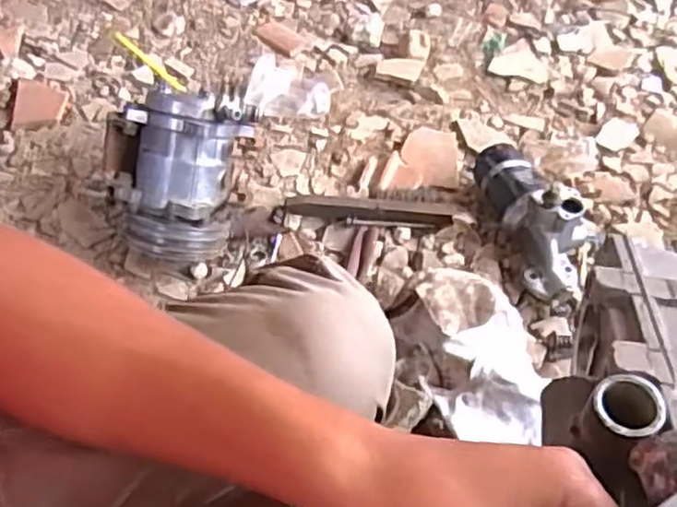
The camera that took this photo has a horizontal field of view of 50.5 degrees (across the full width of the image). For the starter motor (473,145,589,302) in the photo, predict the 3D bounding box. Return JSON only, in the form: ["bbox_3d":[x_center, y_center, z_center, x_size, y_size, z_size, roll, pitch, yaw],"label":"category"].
[{"bbox_3d":[0.291,-0.058,0.985,0.137,0.101,0.226,-13,59,-13],"label":"starter motor"}]

